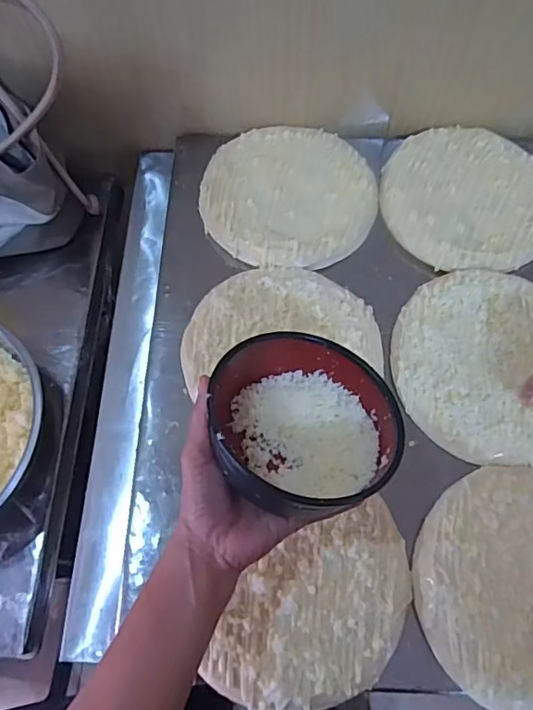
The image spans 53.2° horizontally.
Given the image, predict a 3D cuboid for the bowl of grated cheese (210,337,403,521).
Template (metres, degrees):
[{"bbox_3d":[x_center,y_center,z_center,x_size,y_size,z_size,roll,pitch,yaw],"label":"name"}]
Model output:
[{"bbox_3d":[0.030,0.049,0.404,0.137,0.063,0.126,0,67,1],"label":"bowl of grated cheese"}]

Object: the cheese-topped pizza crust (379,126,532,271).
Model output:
[{"bbox_3d":[0.235,-0.184,0.615,0.194,0.016,0.186,0,67,1],"label":"cheese-topped pizza crust"}]

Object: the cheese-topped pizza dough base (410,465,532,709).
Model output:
[{"bbox_3d":[0.228,0.194,0.448,0.193,0.013,0.197,-3,67,0],"label":"cheese-topped pizza dough base"}]

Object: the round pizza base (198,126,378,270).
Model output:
[{"bbox_3d":[0.025,-0.187,0.620,0.195,0.019,0.187,0,67,1],"label":"round pizza base"}]

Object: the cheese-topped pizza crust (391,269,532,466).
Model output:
[{"bbox_3d":[0.222,0.006,0.539,0.177,0.015,0.199,5,68,3],"label":"cheese-topped pizza crust"}]

